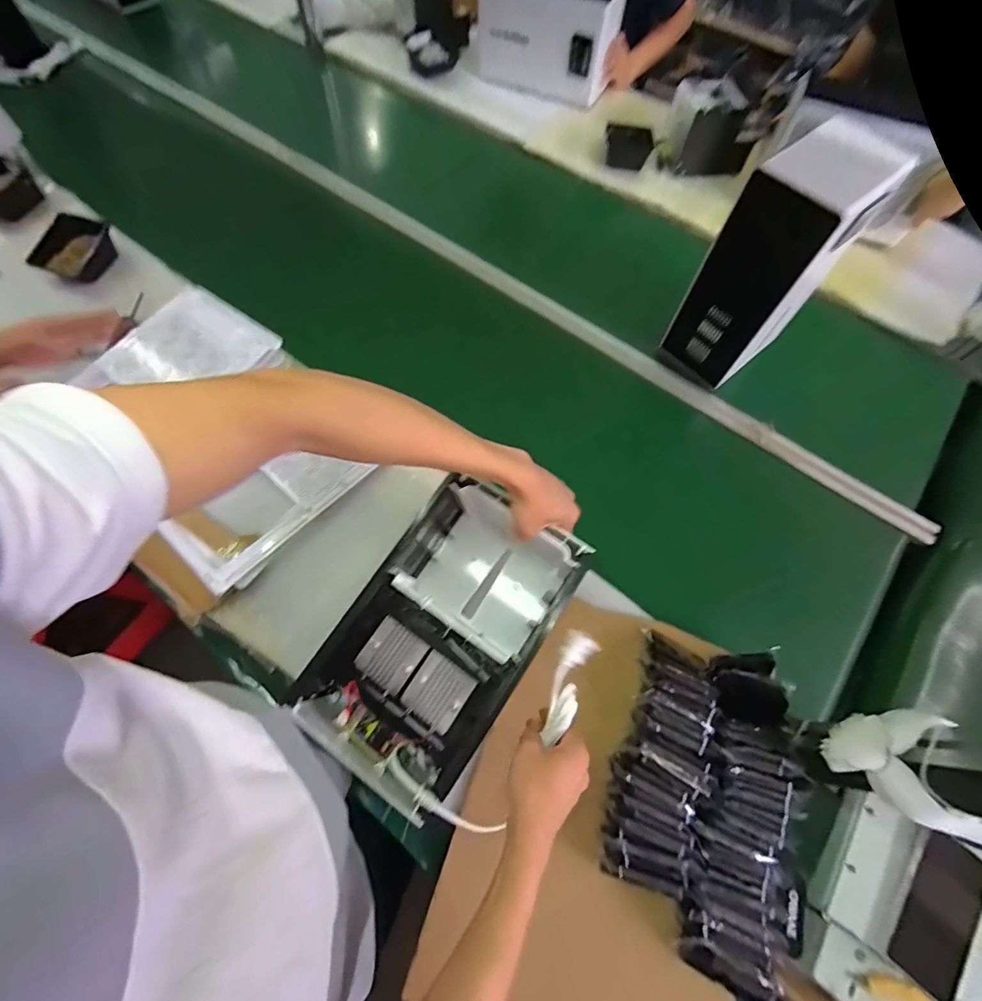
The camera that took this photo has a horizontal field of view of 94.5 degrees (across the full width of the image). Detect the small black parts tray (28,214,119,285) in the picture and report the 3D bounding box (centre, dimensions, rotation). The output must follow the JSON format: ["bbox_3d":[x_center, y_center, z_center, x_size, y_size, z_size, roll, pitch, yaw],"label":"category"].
[{"bbox_3d":[-0.862,-0.522,0.953,0.137,0.039,0.133,9,66,3],"label":"small black parts tray"}]

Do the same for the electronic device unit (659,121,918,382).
[{"bbox_3d":[0.465,-0.390,0.764,0.201,0.325,0.144,-36,72,-16],"label":"electronic device unit"}]

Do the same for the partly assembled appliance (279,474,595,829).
[{"bbox_3d":[-0.046,0.169,0.588,0.225,0.162,0.366,31,69,12],"label":"partly assembled appliance"}]

